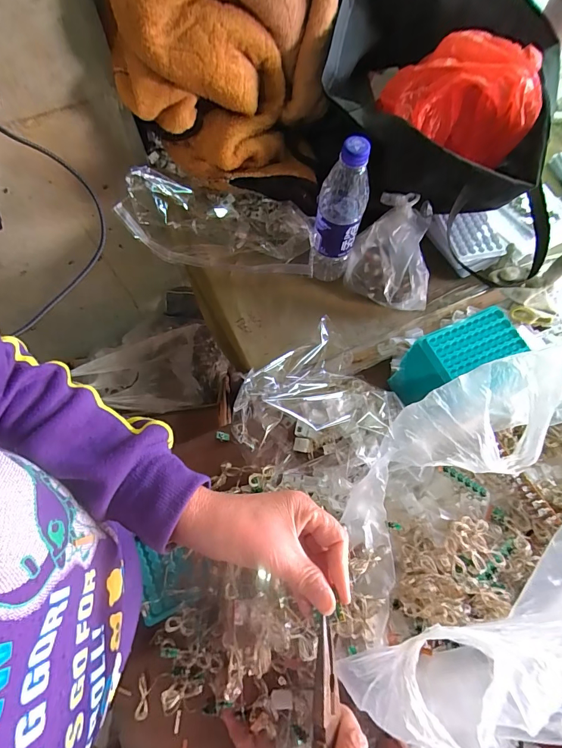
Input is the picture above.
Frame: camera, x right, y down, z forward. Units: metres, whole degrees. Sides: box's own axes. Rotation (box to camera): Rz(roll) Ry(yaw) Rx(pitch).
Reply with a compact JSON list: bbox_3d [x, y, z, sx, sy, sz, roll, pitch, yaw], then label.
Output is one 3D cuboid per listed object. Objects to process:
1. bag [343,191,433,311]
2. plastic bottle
[{"bbox_3d":[0.187,-0.200,0.603,0.131,0.081,0.156,19,70,6],"label":"bag"},{"bbox_3d":[0.082,-0.226,0.539,0.066,0.222,0.059,6,69,1],"label":"plastic bottle"}]

